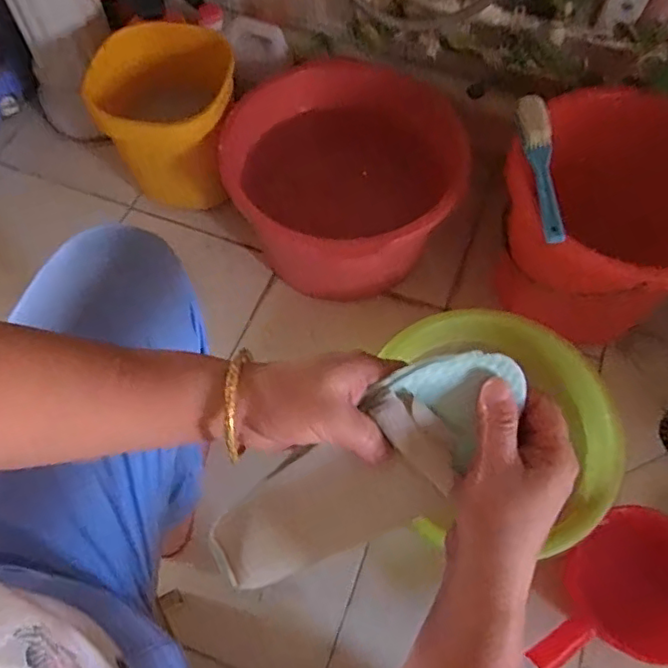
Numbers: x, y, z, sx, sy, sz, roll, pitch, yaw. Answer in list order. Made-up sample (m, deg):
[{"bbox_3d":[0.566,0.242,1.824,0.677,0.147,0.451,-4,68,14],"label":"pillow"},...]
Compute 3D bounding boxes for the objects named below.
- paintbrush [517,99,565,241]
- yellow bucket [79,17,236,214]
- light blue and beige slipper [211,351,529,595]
[{"bbox_3d":[0.257,-0.210,0.735,0.029,0.031,0.214,-2,73,-4],"label":"paintbrush"},{"bbox_3d":[-0.275,-0.349,0.981,0.217,0.227,0.217,0,63,0],"label":"yellow bucket"},{"bbox_3d":[0.016,0.086,0.351,0.216,0.027,0.066,-38,64,11],"label":"light blue and beige slipper"}]

